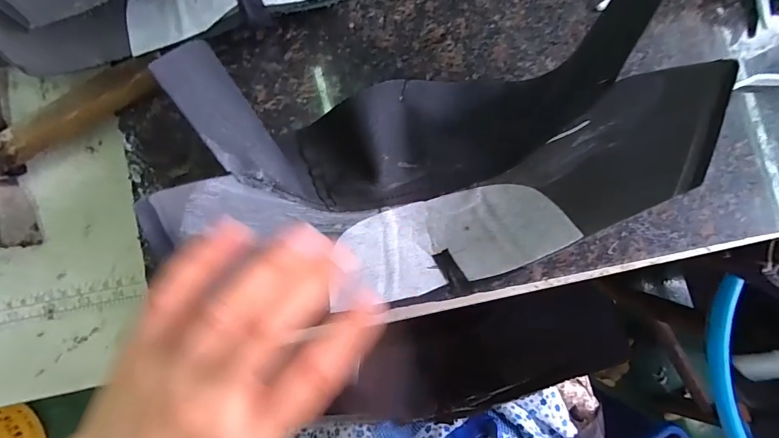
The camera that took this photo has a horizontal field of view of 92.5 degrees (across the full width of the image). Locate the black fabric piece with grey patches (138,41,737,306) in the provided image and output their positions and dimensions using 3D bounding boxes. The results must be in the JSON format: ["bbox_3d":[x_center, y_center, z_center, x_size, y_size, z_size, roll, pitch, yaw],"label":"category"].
[{"bbox_3d":[0.023,-0.019,0.210,0.269,0.092,0.125,-1,87,-2],"label":"black fabric piece with grey patches"}]

